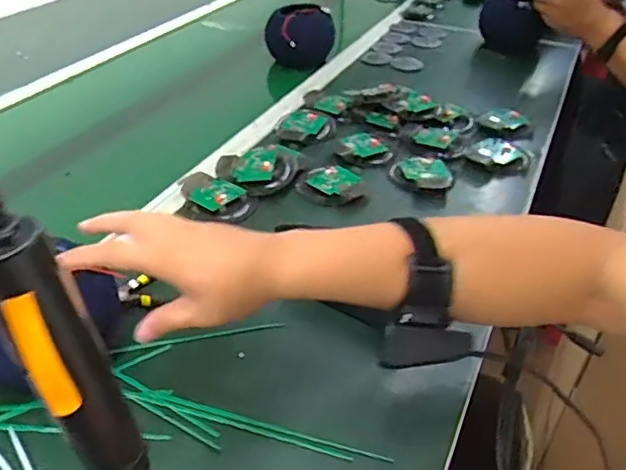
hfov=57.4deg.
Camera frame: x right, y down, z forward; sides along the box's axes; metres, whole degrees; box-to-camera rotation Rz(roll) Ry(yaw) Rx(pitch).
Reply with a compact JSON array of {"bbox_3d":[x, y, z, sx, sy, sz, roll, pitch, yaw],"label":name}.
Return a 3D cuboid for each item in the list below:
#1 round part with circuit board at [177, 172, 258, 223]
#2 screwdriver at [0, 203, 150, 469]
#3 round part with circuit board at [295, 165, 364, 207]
[{"bbox_3d":[-0.126,-0.050,0.733,0.068,0.018,0.109,-30,46,-34],"label":"round part with circuit board"},{"bbox_3d":[-0.107,0.062,0.255,0.038,0.215,0.031,-18,40,-23],"label":"screwdriver"},{"bbox_3d":[0.021,-0.064,0.744,0.082,0.019,0.072,1,37,0],"label":"round part with circuit board"}]

